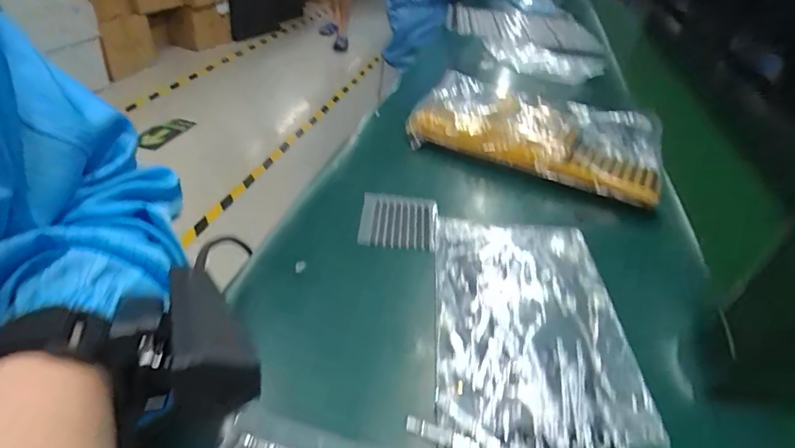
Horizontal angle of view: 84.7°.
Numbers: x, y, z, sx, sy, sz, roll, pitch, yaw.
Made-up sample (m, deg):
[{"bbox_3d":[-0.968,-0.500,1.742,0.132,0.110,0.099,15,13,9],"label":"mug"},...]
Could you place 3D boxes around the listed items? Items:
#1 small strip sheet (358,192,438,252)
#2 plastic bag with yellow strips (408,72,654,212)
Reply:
[{"bbox_3d":[0.002,-0.002,0.387,0.067,0.006,0.071,6,39,-3],"label":"small strip sheet"},{"bbox_3d":[0.158,-0.114,0.507,0.278,0.039,0.182,23,40,17],"label":"plastic bag with yellow strips"}]

